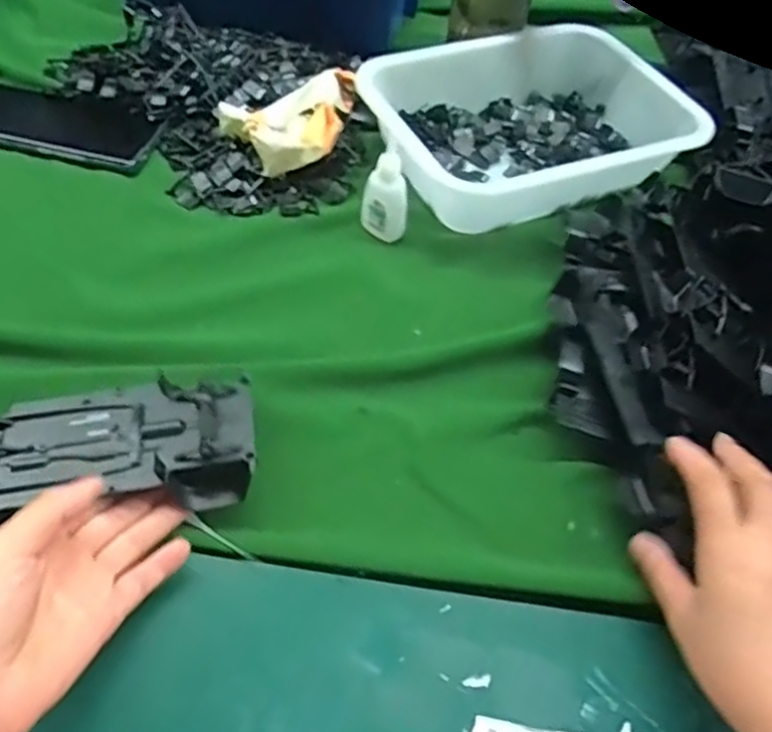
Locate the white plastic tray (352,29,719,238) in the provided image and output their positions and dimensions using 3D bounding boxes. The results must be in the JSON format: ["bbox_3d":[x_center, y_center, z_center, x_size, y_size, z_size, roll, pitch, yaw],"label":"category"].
[{"bbox_3d":[0.119,-0.193,0.576,0.248,0.065,0.186,-16,55,-19],"label":"white plastic tray"}]

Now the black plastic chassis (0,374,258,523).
[{"bbox_3d":[-0.167,0.047,0.364,0.194,0.026,0.073,-7,55,-6],"label":"black plastic chassis"}]

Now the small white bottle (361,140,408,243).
[{"bbox_3d":[0.001,-0.122,0.506,0.029,0.066,0.024,35,56,20],"label":"small white bottle"}]

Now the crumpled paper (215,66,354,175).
[{"bbox_3d":[-0.057,-0.194,0.557,0.125,0.029,0.080,-30,61,-27],"label":"crumpled paper"}]

